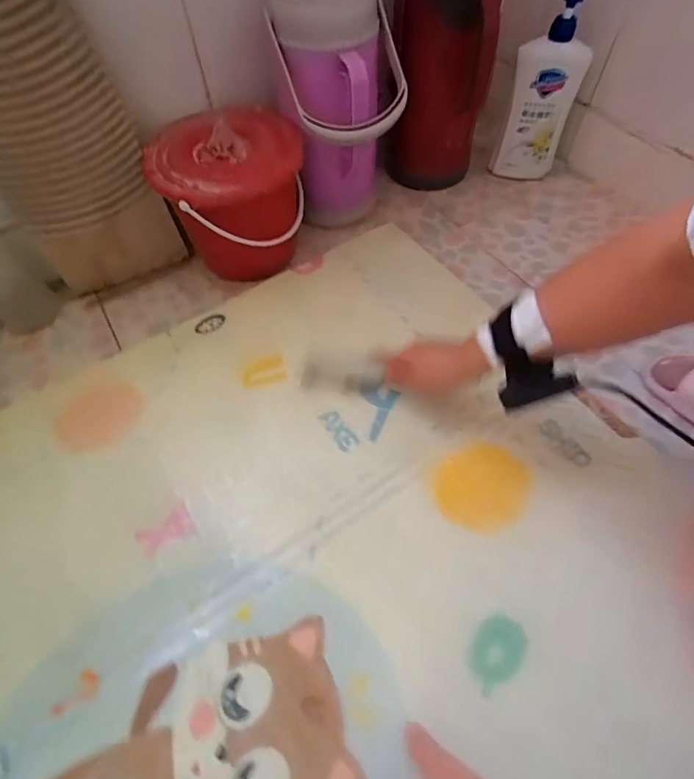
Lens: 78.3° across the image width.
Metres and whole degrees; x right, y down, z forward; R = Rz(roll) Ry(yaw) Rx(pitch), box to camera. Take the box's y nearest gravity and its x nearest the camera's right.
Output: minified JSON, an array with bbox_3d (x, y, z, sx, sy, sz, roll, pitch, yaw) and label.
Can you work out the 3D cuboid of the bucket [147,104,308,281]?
[{"bbox_3d":[-0.168,-0.289,0.660,0.201,0.186,0.200,-1,59,2],"label":"bucket"}]

